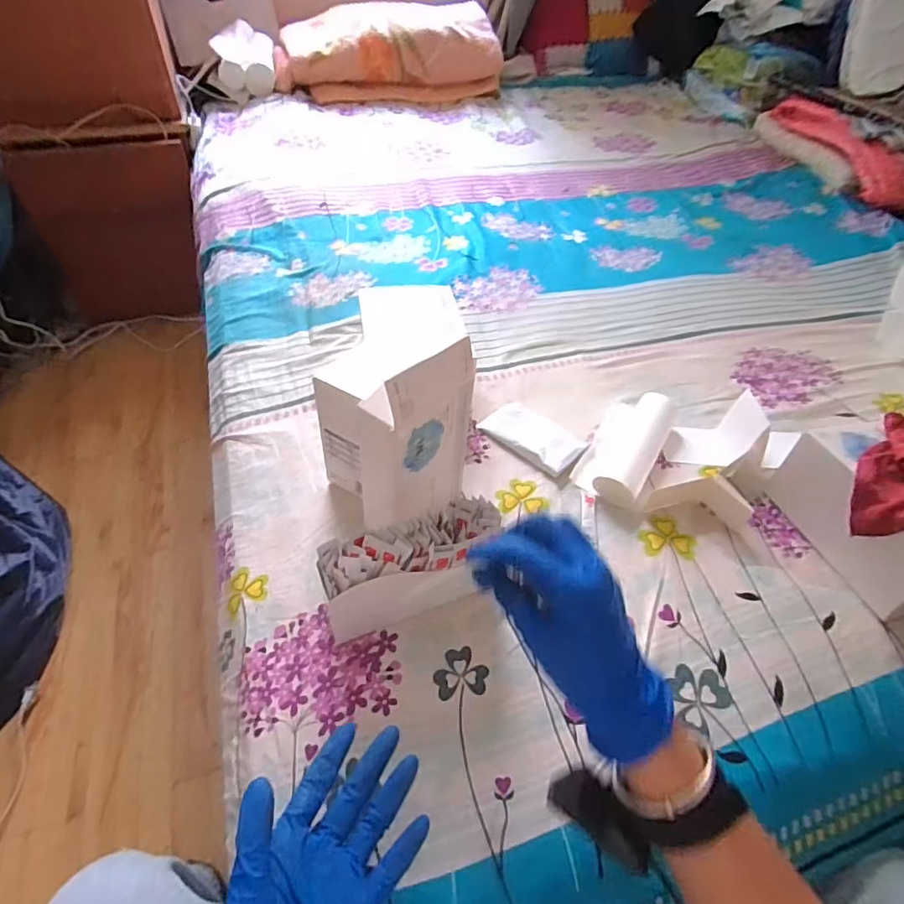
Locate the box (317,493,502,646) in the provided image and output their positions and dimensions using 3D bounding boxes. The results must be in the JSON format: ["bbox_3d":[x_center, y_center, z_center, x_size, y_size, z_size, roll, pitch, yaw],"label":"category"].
[{"bbox_3d":[-0.030,0.110,0.506,0.170,0.095,0.061,-16,51,-19],"label":"box"}]

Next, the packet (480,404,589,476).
[{"bbox_3d":[0.108,-0.022,0.724,0.131,0.017,0.080,36,54,26],"label":"packet"}]

